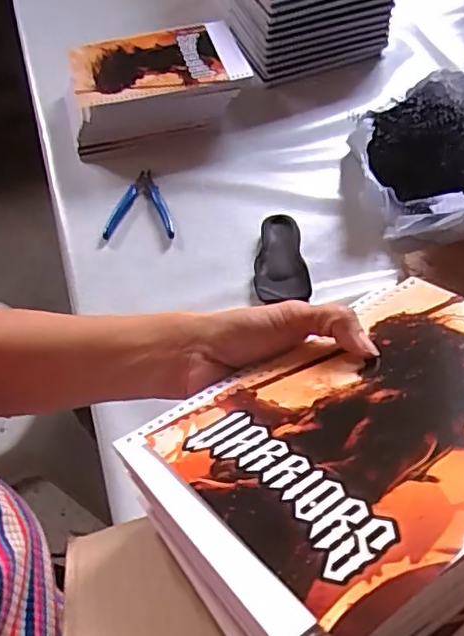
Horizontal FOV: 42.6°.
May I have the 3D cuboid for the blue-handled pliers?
[{"bbox_3d":[-0.116,-0.139,0.738,0.083,0.013,0.101,-5,56,1],"label":"blue-handled pliers"}]

